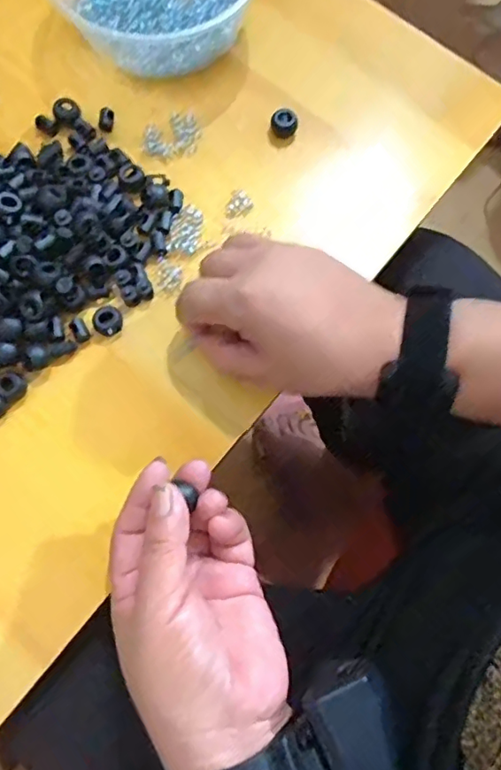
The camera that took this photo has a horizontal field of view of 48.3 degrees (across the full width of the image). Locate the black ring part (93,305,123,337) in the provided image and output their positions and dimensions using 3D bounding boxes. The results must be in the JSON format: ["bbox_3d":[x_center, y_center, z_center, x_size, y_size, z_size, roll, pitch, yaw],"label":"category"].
[{"bbox_3d":[-0.086,-0.039,0.335,0.018,0.007,0.017,41,80,8],"label":"black ring part"}]

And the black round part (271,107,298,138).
[{"bbox_3d":[0.022,-0.173,0.368,0.017,0.009,0.015,8,77,1],"label":"black round part"}]

